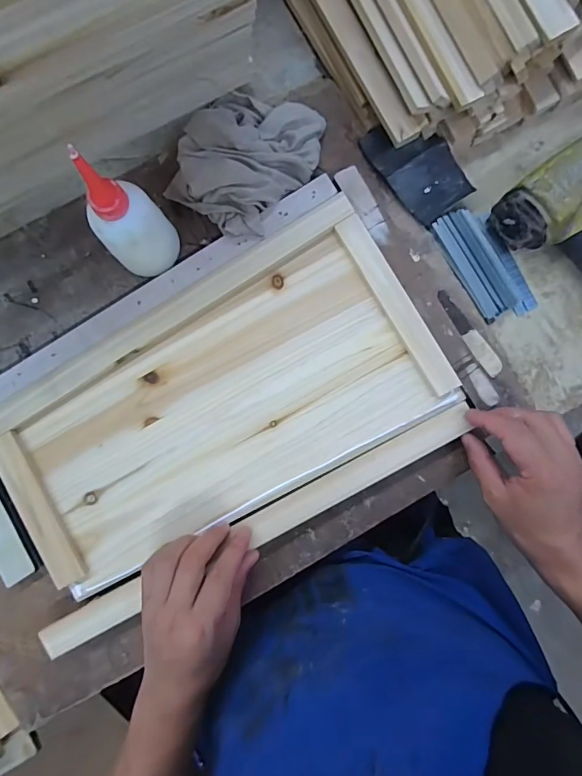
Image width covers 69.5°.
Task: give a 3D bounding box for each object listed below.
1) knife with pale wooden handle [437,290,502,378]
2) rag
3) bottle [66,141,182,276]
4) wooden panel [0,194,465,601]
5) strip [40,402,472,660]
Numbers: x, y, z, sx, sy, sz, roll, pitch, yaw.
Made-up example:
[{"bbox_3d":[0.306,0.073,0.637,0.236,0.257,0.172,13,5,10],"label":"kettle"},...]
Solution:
[{"bbox_3d":[0.184,-0.057,0.437,0.020,0.005,0.102,-36,86,-3],"label":"knife with pale wooden handle"},{"bbox_3d":[-0.046,-0.237,0.421,0.132,0.047,0.154,24,86,2],"label":"rag"},{"bbox_3d":[-0.140,-0.145,0.368,0.063,0.152,0.054,-43,87,-3],"label":"bottle"},{"bbox_3d":[-0.071,0.012,0.416,0.423,0.016,0.227,-30,86,-3],"label":"wooden panel"},{"bbox_3d":[-0.026,0.133,0.399,0.442,0.014,0.027,-27,86,-4],"label":"strip"}]

